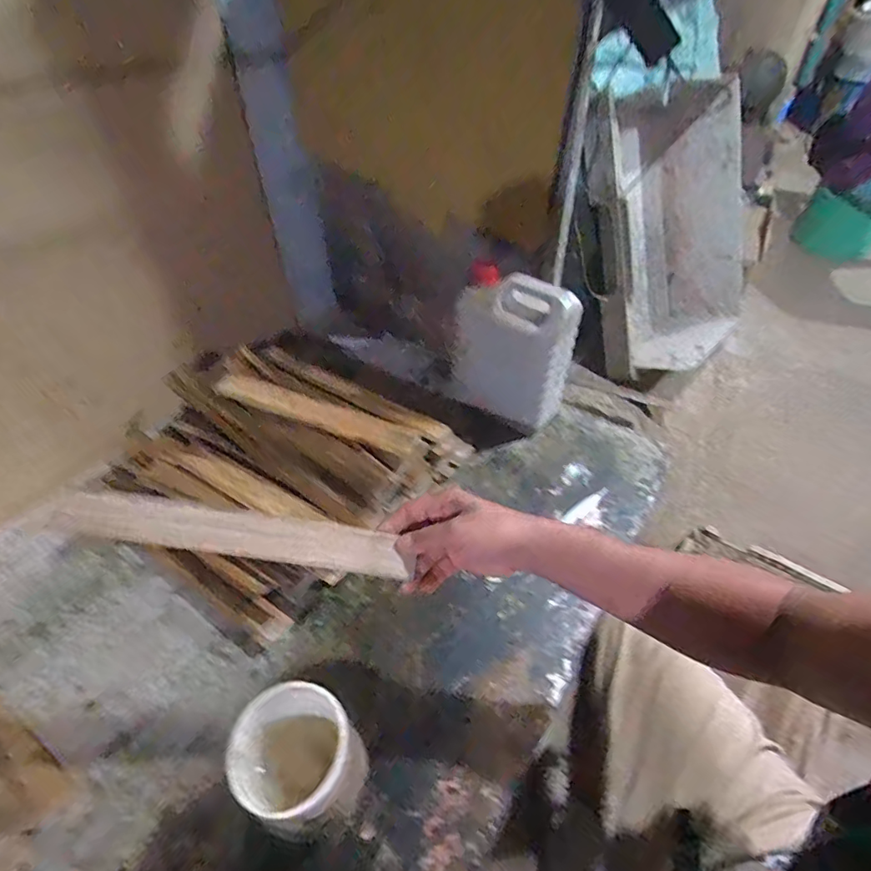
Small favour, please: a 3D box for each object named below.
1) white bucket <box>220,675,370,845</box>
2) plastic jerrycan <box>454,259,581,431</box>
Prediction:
[{"bbox_3d":[-0.122,0.294,0.454,0.098,0.122,0.092,-2,43,2],"label":"white bucket"},{"bbox_3d":[0.119,-0.130,0.804,0.175,0.243,0.091,25,50,27],"label":"plastic jerrycan"}]

